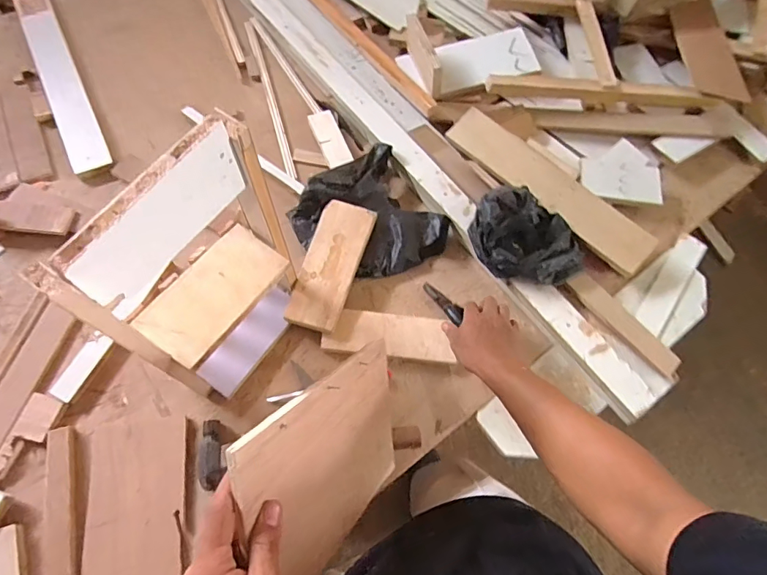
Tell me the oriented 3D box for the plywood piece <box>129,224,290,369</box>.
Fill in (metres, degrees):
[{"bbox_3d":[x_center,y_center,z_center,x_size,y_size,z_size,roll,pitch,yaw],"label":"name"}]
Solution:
[{"bbox_3d":[-0.207,0.004,0.563,0.091,0.019,0.175,33,69,12],"label":"plywood piece"}]

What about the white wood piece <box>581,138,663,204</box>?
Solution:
[{"bbox_3d":[0.448,-0.226,0.861,0.138,0.011,0.138,9,66,2],"label":"white wood piece"}]

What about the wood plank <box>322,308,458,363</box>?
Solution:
[{"bbox_3d":[0.008,0.073,0.715,0.194,0.020,0.065,5,66,1],"label":"wood plank"}]

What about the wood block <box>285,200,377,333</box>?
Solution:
[{"bbox_3d":[-0.085,-0.036,0.746,0.085,0.028,0.222,17,67,5],"label":"wood block"}]

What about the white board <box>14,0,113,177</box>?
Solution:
[{"bbox_3d":[-0.627,-0.410,0.886,0.066,0.016,0.482,-26,69,-12],"label":"white board"}]

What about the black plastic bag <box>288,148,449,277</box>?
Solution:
[{"bbox_3d":[-0.028,-0.119,0.786,0.231,0.055,0.216,-30,70,-14],"label":"black plastic bag"}]

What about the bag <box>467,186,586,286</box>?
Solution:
[{"bbox_3d":[0.240,-0.094,0.756,0.187,0.060,0.166,4,66,0],"label":"bag"}]

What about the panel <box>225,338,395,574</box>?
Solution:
[{"bbox_3d":[-0.045,0.169,0.452,0.010,0.252,0.170,-1,103,25],"label":"panel"}]

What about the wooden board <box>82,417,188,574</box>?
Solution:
[{"bbox_3d":[-0.329,0.292,0.611,0.121,0.020,0.214,-7,67,-5],"label":"wooden board"}]

